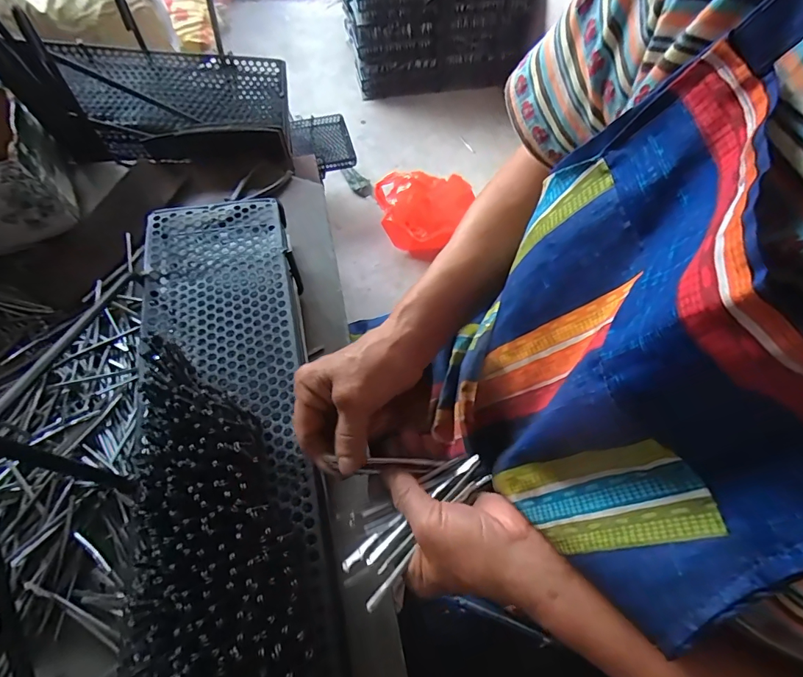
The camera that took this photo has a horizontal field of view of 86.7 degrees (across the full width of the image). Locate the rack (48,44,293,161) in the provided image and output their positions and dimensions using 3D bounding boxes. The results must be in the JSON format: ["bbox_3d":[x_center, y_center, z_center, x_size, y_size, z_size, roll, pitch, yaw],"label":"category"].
[{"bbox_3d":[-0.353,-0.365,0.670,0.345,0.061,0.207,-2,61,-3],"label":"rack"}]

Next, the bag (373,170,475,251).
[{"bbox_3d":[0.083,-0.373,1.236,0.290,0.204,0.180,-8,61,-7],"label":"bag"}]

